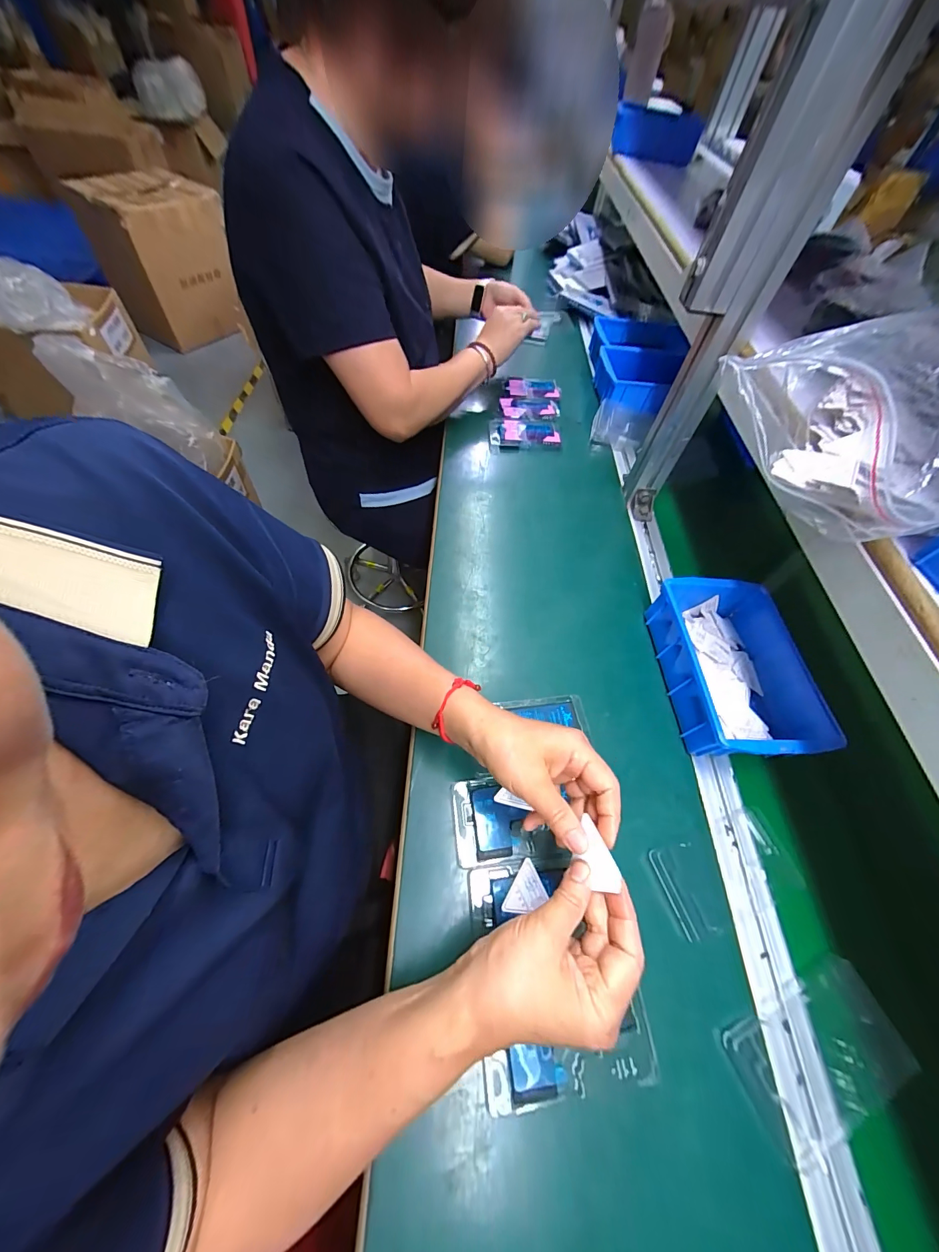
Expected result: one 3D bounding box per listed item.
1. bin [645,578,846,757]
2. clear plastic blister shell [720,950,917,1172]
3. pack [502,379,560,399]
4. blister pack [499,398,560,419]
[{"bbox_3d":[0.299,0.049,0.448,0.141,0.068,0.197,1,58,-4],"label":"bin"},{"bbox_3d":[0.270,0.328,0.303,0.132,0.010,0.079,-20,62,-16],"label":"clear plastic blister shell"},{"bbox_3d":[0.122,-0.463,0.765,0.107,0.009,0.061,7,58,0],"label":"pack"},{"bbox_3d":[0.112,-0.405,0.730,0.109,0.006,0.067,2,58,-3],"label":"blister pack"}]

